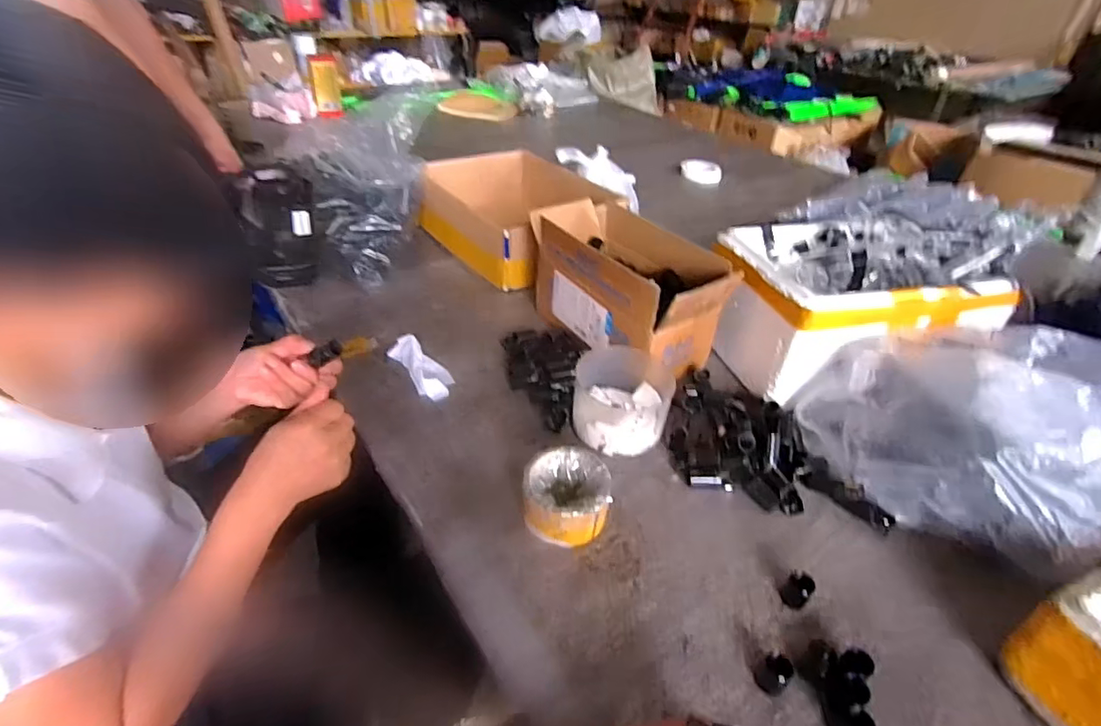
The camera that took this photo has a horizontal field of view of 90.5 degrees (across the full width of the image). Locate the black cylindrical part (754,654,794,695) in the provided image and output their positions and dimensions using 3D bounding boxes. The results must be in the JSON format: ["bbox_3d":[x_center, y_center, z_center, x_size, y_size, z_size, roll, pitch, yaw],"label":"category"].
[{"bbox_3d":[0.177,0.247,0.434,0.019,0.032,0.021,-24,46,-31],"label":"black cylindrical part"}]

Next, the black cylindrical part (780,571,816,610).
[{"bbox_3d":[0.224,0.207,0.497,0.021,0.032,0.022,3,38,-2],"label":"black cylindrical part"}]

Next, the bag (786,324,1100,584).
[{"bbox_3d":[0.494,0.068,0.579,0.350,0.166,0.283,-3,38,-9],"label":"bag"}]

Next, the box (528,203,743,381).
[{"bbox_3d":[0.098,-0.112,0.774,0.142,0.142,0.295,-22,44,-29],"label":"box"}]

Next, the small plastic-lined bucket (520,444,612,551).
[{"bbox_3d":[0.016,0.133,0.552,0.085,0.055,0.090,3,38,-2],"label":"small plastic-lined bucket"}]

